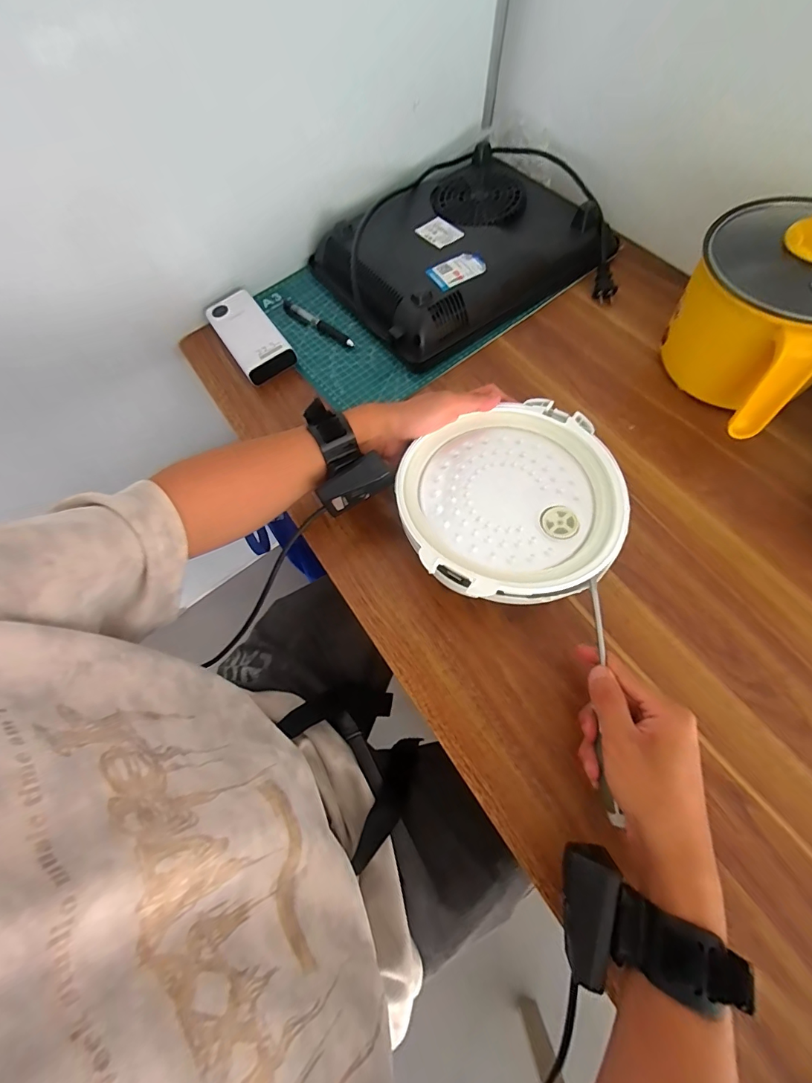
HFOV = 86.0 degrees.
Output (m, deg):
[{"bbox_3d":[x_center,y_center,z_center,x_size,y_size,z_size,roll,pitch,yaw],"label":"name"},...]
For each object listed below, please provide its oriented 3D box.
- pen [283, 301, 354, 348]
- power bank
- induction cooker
[{"bbox_3d":[-0.123,-0.296,0.589,0.144,0.011,0.019,38,73,18],"label":"pen"},{"bbox_3d":[-0.208,-0.273,0.574,0.065,0.029,0.149,-32,67,-11],"label":"power bank"},{"bbox_3d":[0.082,-0.394,0.590,0.366,0.066,0.318,-30,67,-10],"label":"induction cooker"}]

